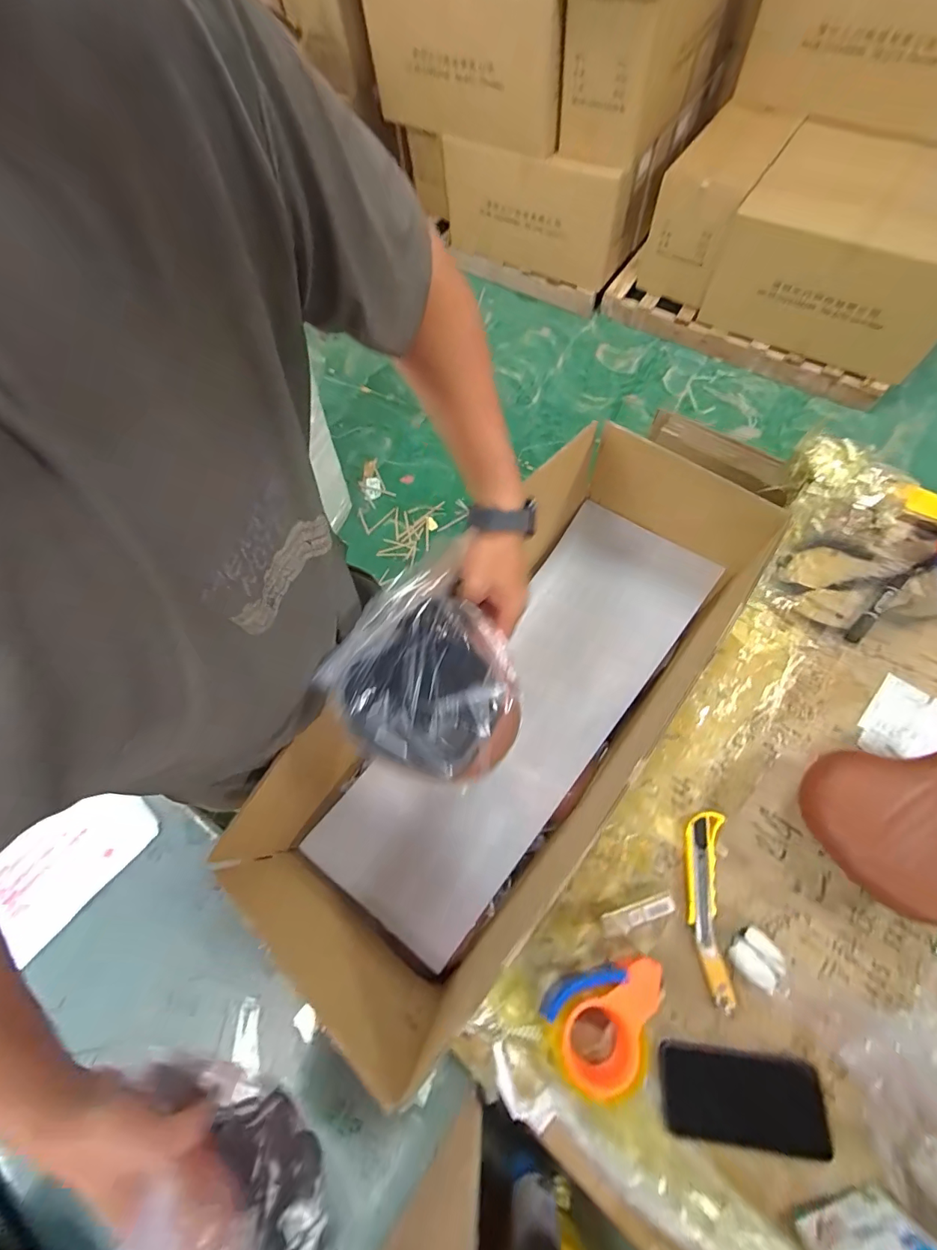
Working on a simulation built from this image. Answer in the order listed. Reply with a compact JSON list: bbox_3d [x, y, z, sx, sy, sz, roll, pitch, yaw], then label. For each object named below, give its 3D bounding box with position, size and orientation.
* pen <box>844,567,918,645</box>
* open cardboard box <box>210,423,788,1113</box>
[{"bbox_3d":[0.635,-0.033,0.702,0.170,0.015,0.020,-42,71,-14],"label":"pen"},{"bbox_3d":[0.063,0.119,0.716,0.343,0.255,0.765,37,74,17],"label":"open cardboard box"}]

